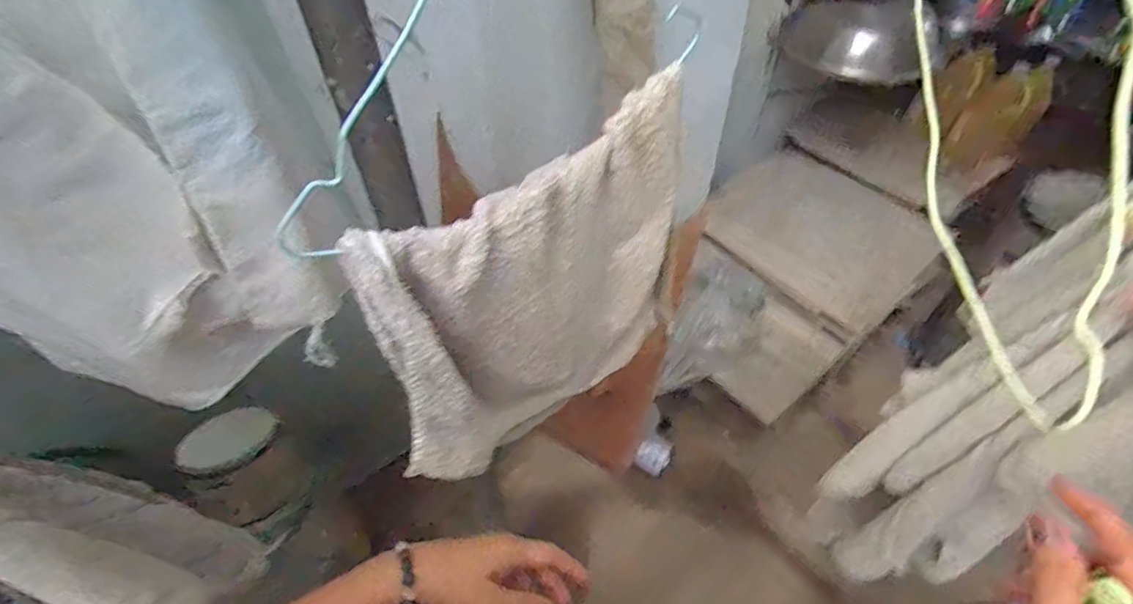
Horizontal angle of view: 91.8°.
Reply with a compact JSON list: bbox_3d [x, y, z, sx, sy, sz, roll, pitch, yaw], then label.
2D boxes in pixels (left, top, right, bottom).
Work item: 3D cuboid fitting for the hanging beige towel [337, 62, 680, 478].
[{"bbox_3d":[-0.016,0.014,0.545,0.350,0.354,0.063,-35,58,-23],"label":"hanging beige towel"}]

